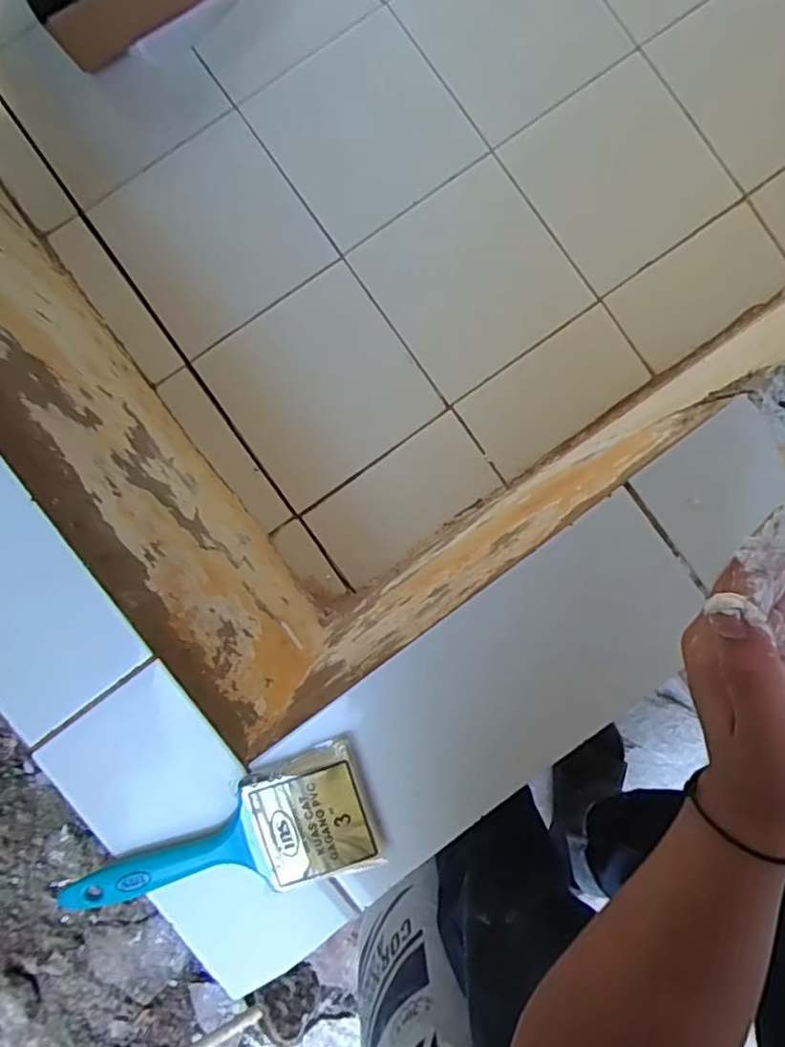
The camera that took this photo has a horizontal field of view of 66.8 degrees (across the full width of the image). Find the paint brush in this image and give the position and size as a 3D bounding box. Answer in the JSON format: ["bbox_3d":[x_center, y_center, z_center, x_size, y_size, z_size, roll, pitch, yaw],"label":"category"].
[{"bbox_3d":[-0.106,0.211,0.374,0.198,0.017,0.078,-24,90,-1],"label":"paint brush"}]

